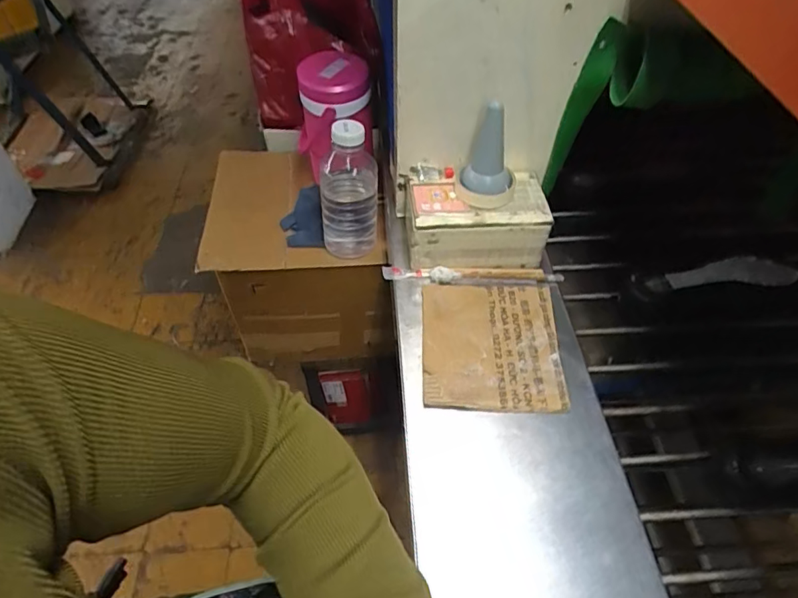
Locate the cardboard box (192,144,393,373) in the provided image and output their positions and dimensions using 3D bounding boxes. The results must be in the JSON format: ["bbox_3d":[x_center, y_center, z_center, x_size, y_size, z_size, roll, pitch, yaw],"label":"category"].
[{"bbox_3d":[-0.185,-0.088,1.048,0.312,0.301,0.333,-3,50,-4],"label":"cardboard box"}]

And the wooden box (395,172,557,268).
[{"bbox_3d":[0.108,-0.121,0.755,0.199,0.086,0.136,-3,50,-4],"label":"wooden box"}]

